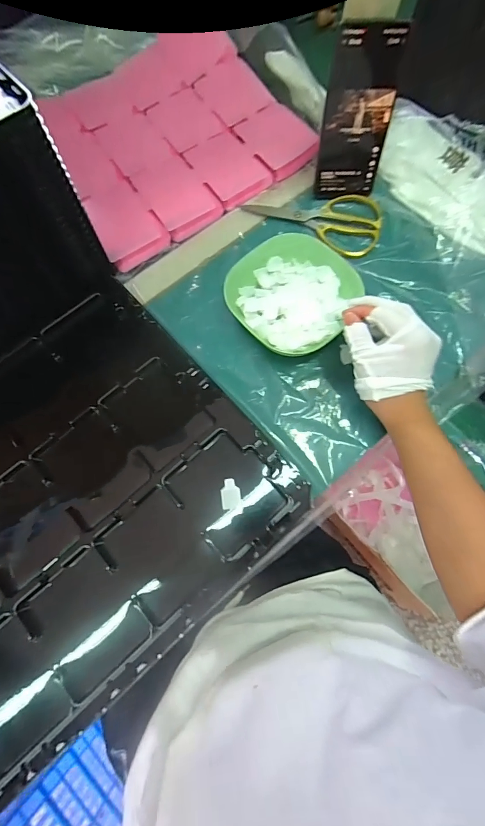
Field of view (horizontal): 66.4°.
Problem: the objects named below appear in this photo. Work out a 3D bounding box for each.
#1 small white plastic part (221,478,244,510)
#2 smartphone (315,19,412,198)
[{"bbox_3d":[-0.011,0.079,0.360,0.020,0.005,0.029,-7,72,0],"label":"small white plastic part"},{"bbox_3d":[0.133,-0.338,0.428,0.082,0.158,0.014,-5,55,2],"label":"smartphone"}]

